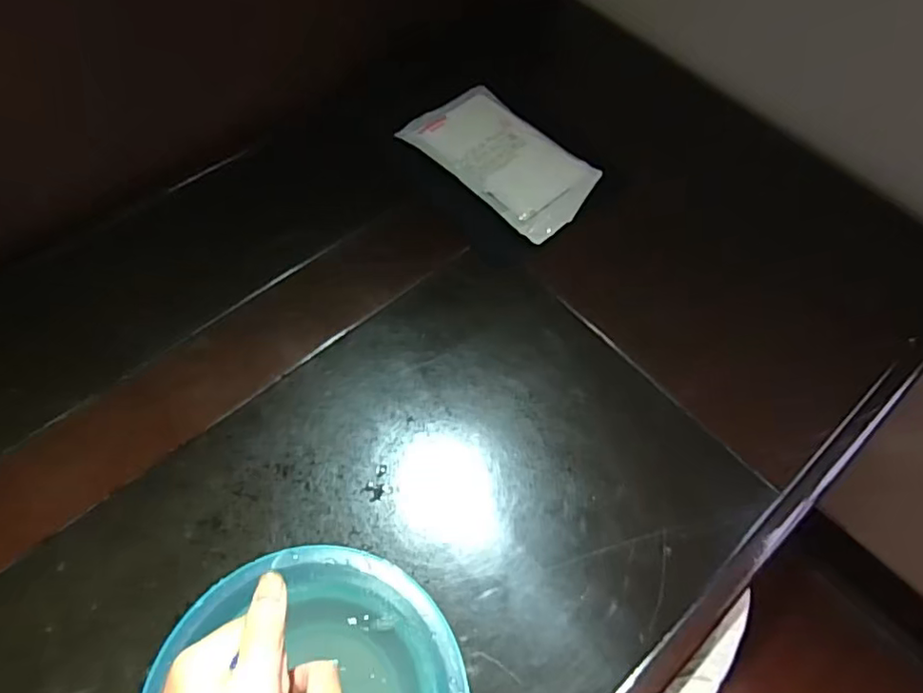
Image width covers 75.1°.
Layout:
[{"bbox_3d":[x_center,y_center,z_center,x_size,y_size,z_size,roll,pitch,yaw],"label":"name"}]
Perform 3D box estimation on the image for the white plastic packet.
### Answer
[{"bbox_3d":[0.047,-0.215,0.684,0.126,0.013,0.216,-39,69,-22],"label":"white plastic packet"}]

